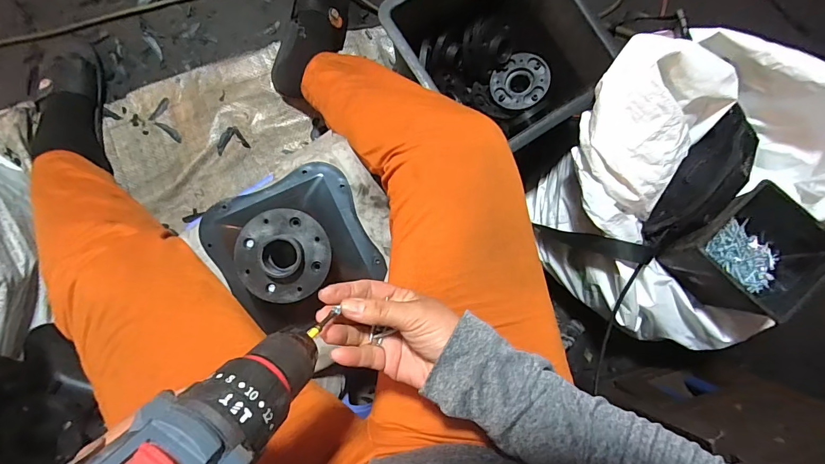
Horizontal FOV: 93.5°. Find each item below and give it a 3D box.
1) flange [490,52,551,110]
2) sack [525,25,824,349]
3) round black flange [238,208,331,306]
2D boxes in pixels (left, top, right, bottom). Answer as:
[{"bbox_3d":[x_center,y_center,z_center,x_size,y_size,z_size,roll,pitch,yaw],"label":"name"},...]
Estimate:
[{"bbox_3d":[0.183,-0.252,0.652,0.093,0.008,0.091,-3,83,21],"label":"flange"},{"bbox_3d":[0.368,-0.058,0.552,0.382,0.260,0.362,37,86,-4],"label":"sack"},{"bbox_3d":[-0.132,0.023,0.392,0.093,0.021,0.091,0,89,-6],"label":"round black flange"}]

